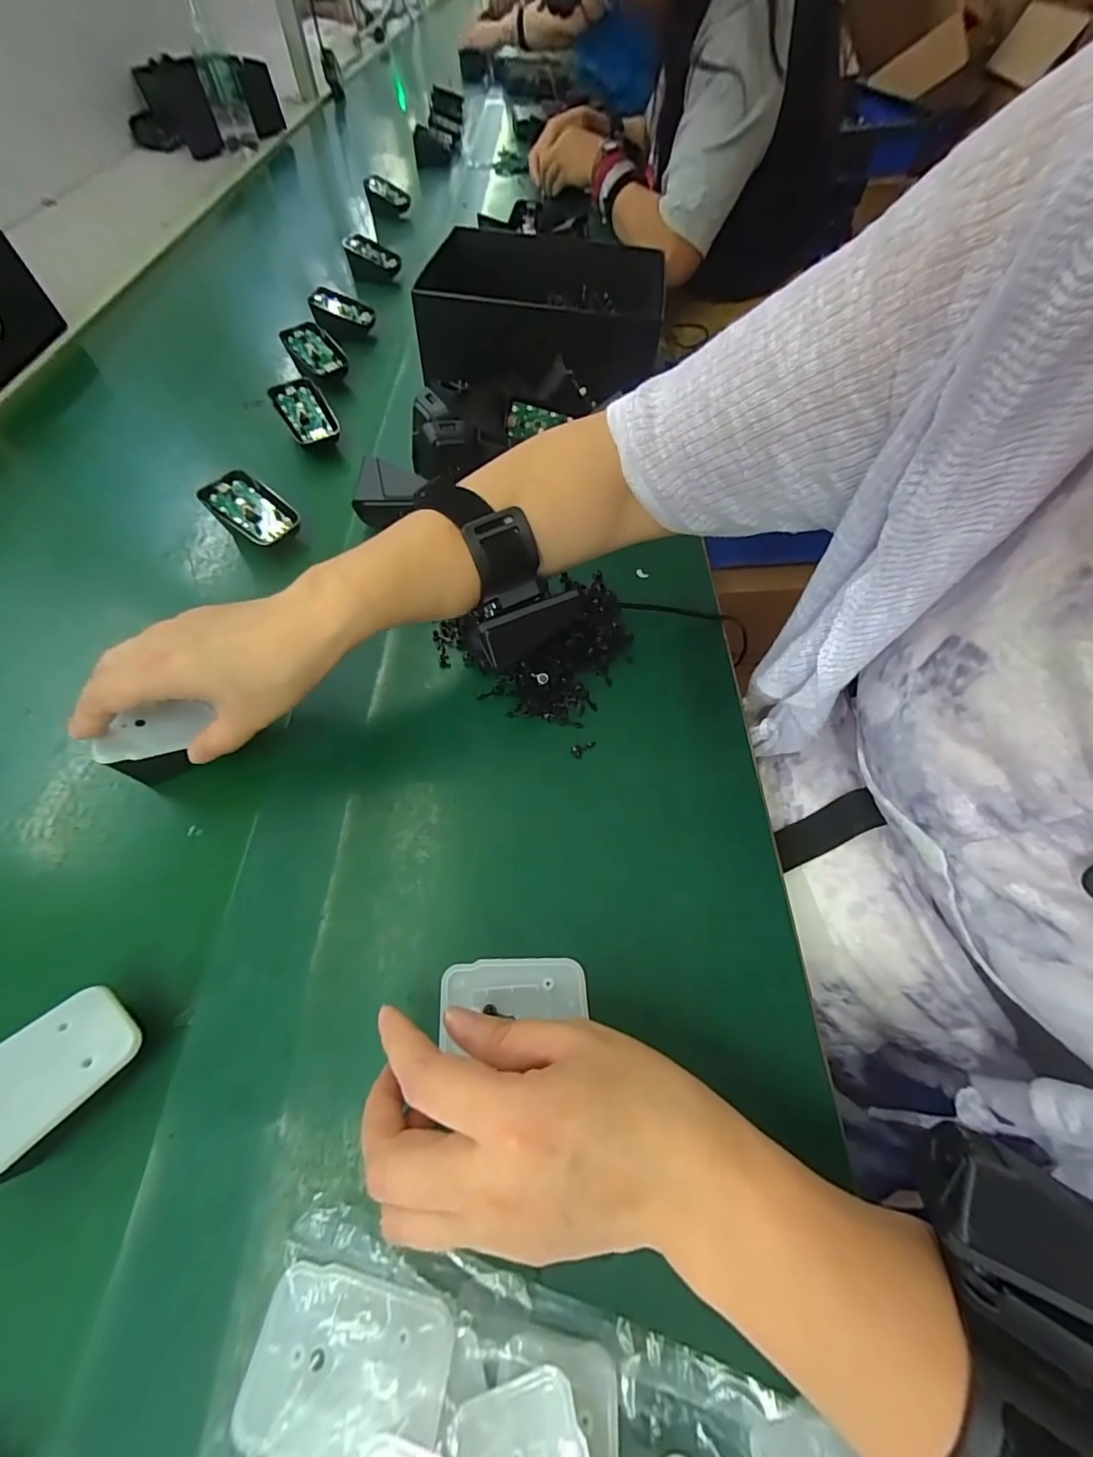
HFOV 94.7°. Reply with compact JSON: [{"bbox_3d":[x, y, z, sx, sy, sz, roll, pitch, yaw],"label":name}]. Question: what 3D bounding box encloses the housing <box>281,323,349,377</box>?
[{"bbox_3d":[-0.248,-0.403,0.540,0.047,0.023,0.071,-32,84,-12],"label":"housing"}]

